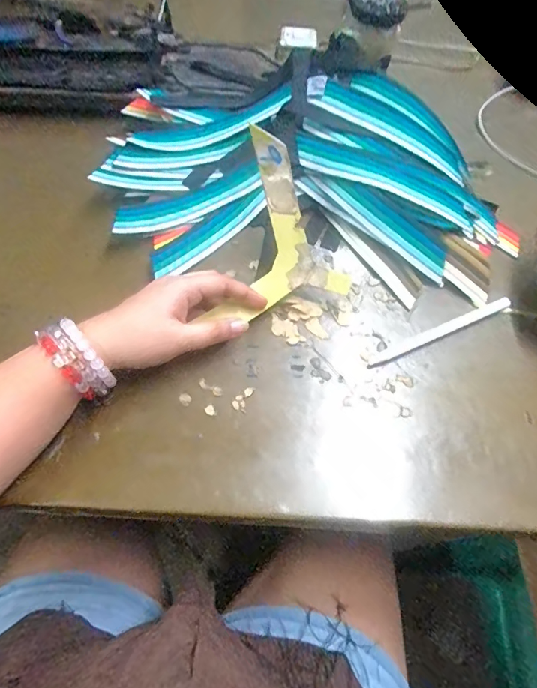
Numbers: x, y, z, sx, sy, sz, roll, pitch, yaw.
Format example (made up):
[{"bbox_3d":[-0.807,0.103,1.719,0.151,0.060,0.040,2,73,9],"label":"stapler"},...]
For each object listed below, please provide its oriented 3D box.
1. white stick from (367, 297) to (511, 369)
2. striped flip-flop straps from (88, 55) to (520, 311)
[{"bbox_3d":[0.149,-0.012,0.370,0.146,0.004,0.011,-21,61,-15],"label":"white stick"},{"bbox_3d":[0.038,-0.181,0.425,0.412,0.068,0.254,8,58,3],"label":"striped flip-flop straps"}]

